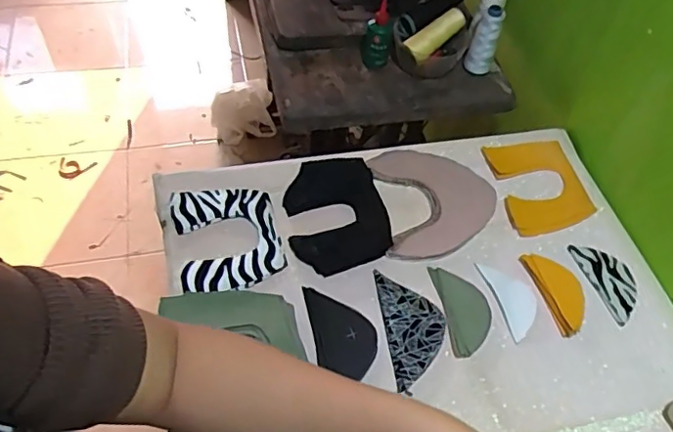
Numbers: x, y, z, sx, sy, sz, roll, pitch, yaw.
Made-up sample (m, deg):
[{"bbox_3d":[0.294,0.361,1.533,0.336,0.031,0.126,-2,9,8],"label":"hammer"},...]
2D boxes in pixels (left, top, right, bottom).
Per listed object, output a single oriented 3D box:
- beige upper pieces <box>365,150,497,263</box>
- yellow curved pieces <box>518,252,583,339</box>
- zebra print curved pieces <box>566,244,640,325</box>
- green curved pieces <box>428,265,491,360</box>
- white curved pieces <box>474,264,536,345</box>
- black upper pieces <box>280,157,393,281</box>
[{"bbox_3d":[0.137,-0.022,0.769,0.162,0.016,0.168,-6,54,-10],"label":"beige upper pieces"},{"bbox_3d":[0.278,0.091,0.697,0.055,0.010,0.107,-14,56,-15],"label":"yellow curved pieces"},{"bbox_3d":[0.351,0.080,0.720,0.060,0.004,0.113,-12,56,-14],"label":"zebra print curved pieces"},{"bbox_3d":[0.155,0.112,0.682,0.058,0.004,0.119,-6,48,-7],"label":"green curved pieces"},{"bbox_3d":[0.217,0.101,0.692,0.050,0.004,0.101,-9,55,-12],"label":"white curved pieces"},{"bbox_3d":[-0.001,-0.006,0.743,0.126,0.022,0.159,-11,55,-14],"label":"black upper pieces"}]

